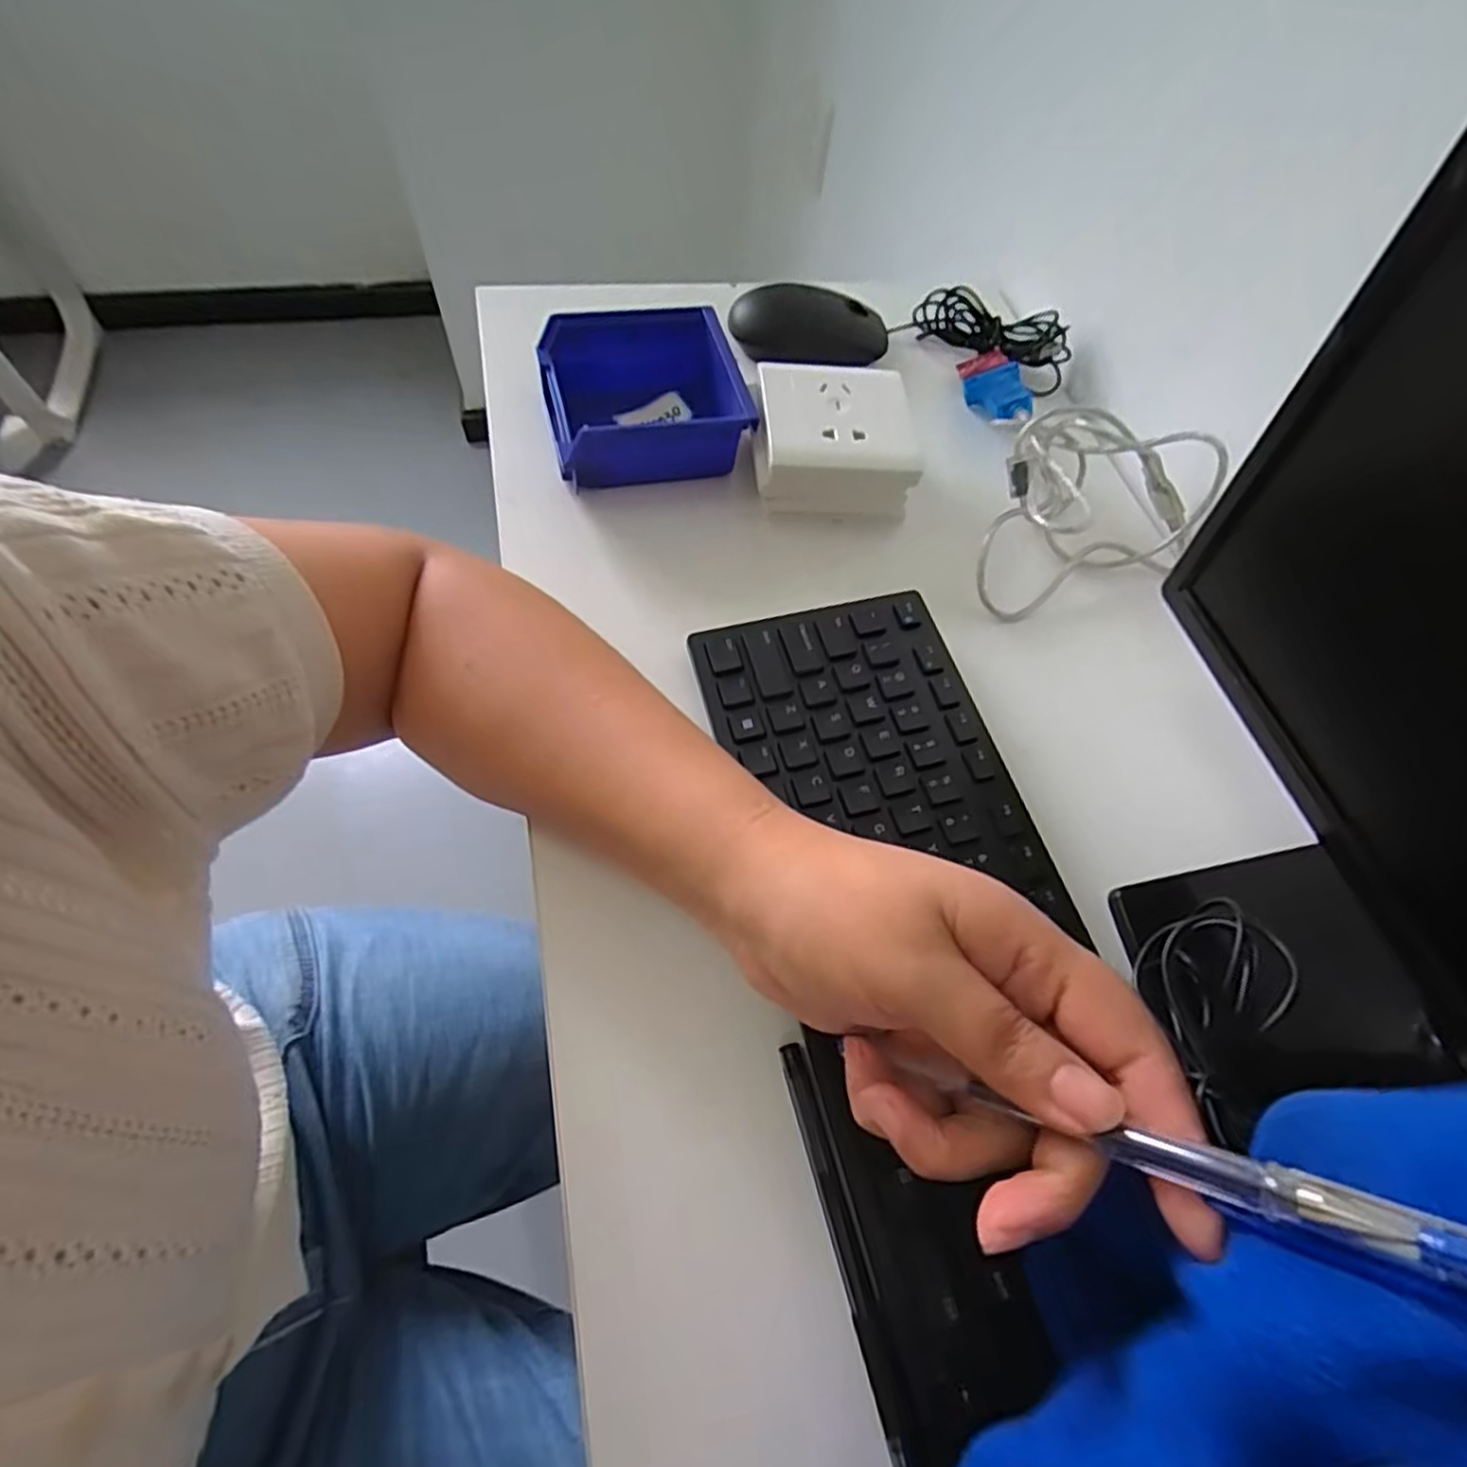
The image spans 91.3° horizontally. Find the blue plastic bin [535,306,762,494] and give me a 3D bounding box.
[{"bbox_3d":[-0.050,-0.198,0.429,0.114,0.050,0.104,-10,62,-10],"label":"blue plastic bin"}]

